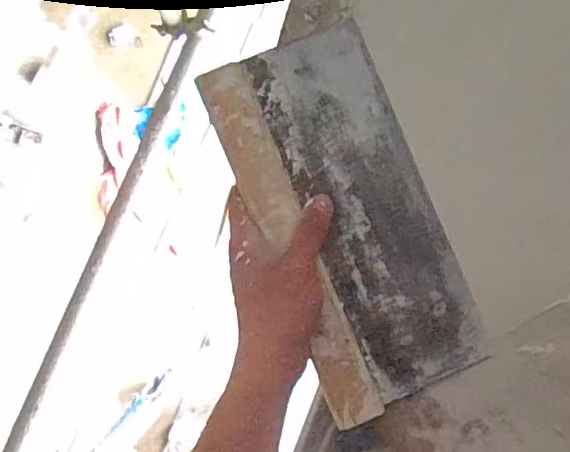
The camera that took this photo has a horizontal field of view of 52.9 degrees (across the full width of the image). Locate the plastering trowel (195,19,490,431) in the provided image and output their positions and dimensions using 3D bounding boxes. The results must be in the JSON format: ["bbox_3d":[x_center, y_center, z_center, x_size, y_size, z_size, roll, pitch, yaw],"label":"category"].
[{"bbox_3d":[0.042,-0.005,0.381,0.116,0.016,0.244,-23,88,1],"label":"plastering trowel"}]

